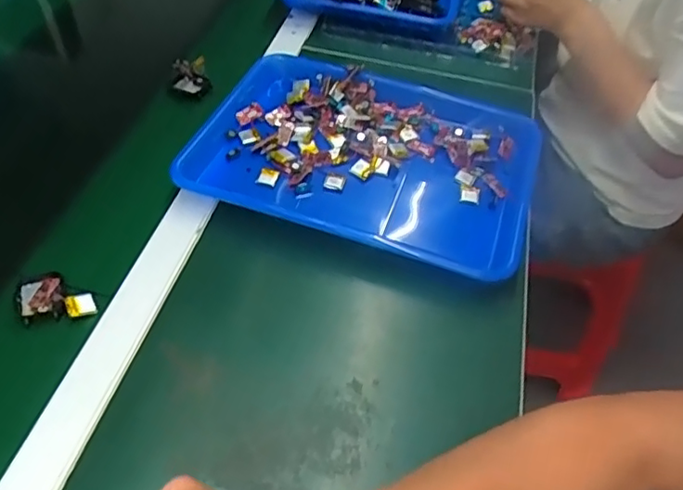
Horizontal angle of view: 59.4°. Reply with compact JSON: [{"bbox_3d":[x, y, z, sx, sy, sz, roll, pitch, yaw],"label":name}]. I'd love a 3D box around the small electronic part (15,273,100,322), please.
[{"bbox_3d":[-0.239,0.043,0.500,0.059,0.009,0.050,-13,51,-15],"label":"small electronic part"}]

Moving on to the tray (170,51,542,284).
[{"bbox_3d":[0.024,-0.094,0.634,0.353,0.037,0.255,17,49,10],"label":"tray"}]

